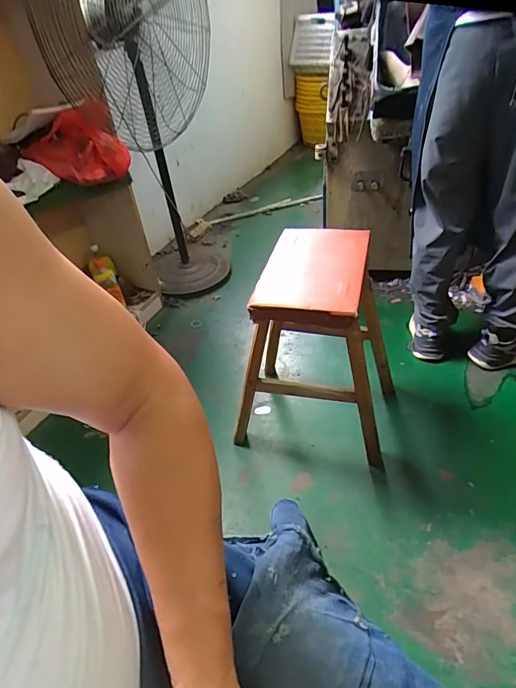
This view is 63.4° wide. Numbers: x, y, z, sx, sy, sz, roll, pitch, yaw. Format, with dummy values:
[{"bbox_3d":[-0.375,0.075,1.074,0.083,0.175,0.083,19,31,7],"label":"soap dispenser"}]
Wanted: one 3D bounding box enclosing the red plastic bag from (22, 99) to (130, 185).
[{"bbox_3d":[-0.564,-0.613,1.290,0.285,0.205,0.109,5,41,16],"label":"red plastic bag"}]

